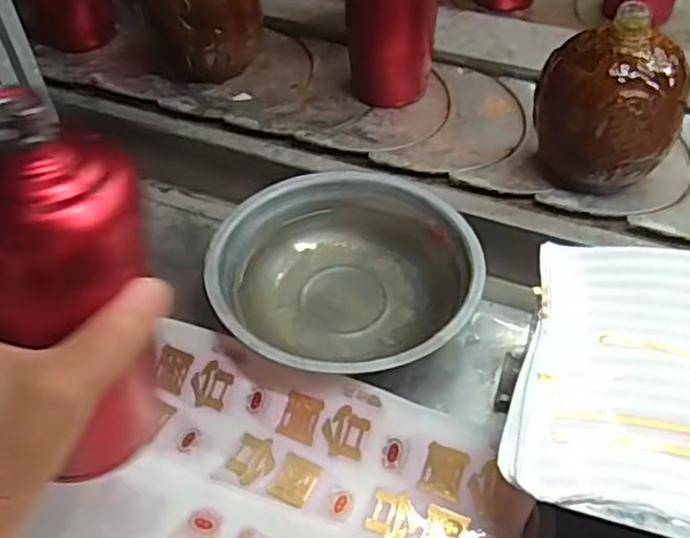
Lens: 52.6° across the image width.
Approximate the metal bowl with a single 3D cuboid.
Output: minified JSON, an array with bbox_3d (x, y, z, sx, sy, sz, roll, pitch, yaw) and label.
[{"bbox_3d":[0.001,0.008,0.535,0.194,0.056,0.193,-1,46,1],"label":"metal bowl"}]

